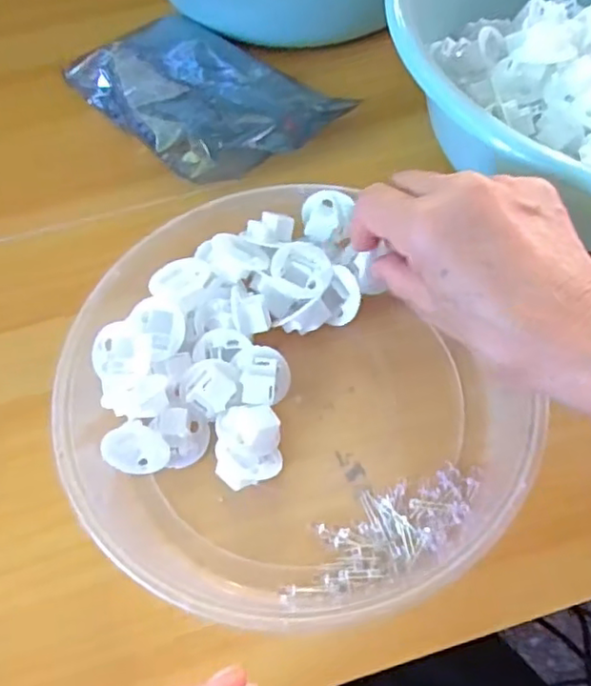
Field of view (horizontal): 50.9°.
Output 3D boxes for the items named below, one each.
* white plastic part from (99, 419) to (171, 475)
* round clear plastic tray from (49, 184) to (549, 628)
[{"bbox_3d":[-0.080,0.054,0.310,0.033,0.026,0.008,14,17,-12],"label":"white plastic part"},{"bbox_3d":[-0.002,0.023,0.314,0.221,0.040,0.225,-35,65,-17],"label":"round clear plastic tray"}]

